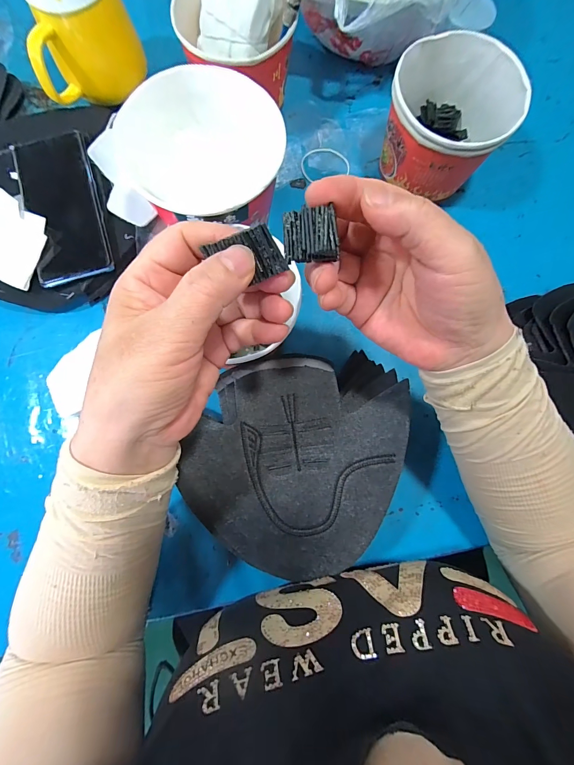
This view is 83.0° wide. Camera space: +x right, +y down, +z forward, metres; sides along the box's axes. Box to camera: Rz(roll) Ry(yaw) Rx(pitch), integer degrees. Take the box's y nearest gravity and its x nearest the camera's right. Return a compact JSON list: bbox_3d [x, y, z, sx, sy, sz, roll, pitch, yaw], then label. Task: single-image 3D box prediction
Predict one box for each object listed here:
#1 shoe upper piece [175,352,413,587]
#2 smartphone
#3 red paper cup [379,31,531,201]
[{"bbox_3d":[0.010,0.053,0.263,0.157,0.013,0.179,28,82,2],"label":"shoe upper piece"},{"bbox_3d":[-0.228,-0.179,0.326,0.072,0.012,0.153,-16,83,-4],"label":"smartphone"},{"bbox_3d":[0.160,-0.254,0.334,0.102,0.092,0.112,0,82,-2],"label":"red paper cup"}]

